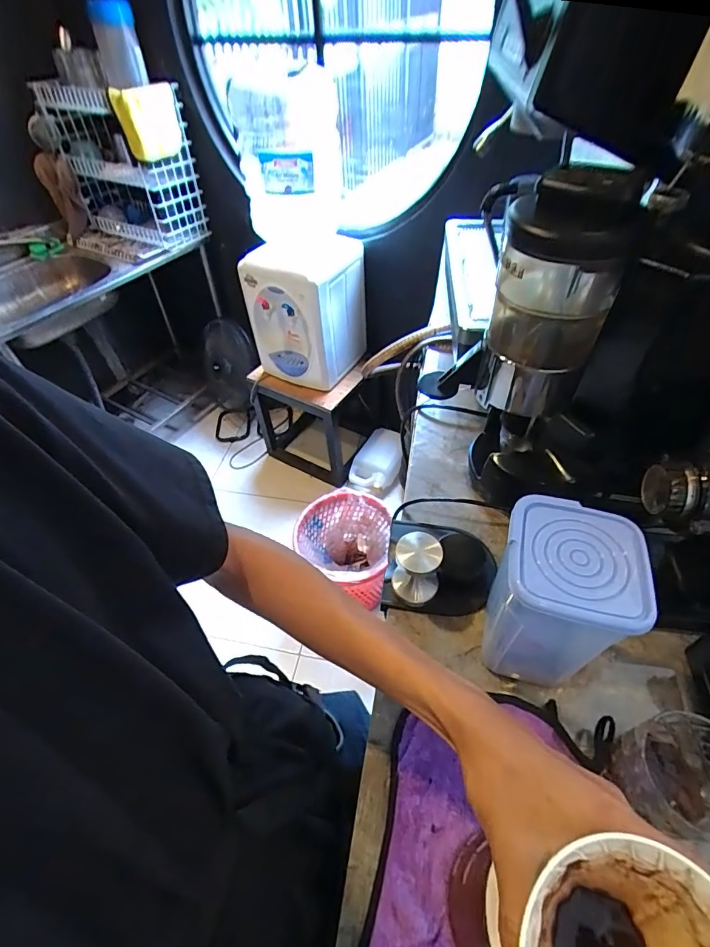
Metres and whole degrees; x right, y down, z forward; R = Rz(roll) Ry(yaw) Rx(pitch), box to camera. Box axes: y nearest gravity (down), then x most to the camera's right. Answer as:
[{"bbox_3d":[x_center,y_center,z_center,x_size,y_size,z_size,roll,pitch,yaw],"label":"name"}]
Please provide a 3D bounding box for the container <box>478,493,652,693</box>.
[{"bbox_3d":[0.179,0.134,0.408,0.108,0.194,0.124,14,51,15],"label":"container"}]

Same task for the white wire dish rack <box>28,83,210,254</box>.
[{"bbox_3d":[-0.776,-1.037,1.467,0.493,0.432,0.181,18,52,18],"label":"white wire dish rack"}]

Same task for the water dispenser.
[{"bbox_3d":[-0.155,-0.577,1.496,0.331,0.454,0.327,17,52,18],"label":"water dispenser"}]

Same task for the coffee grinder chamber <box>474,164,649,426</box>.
[{"bbox_3d":[0.203,-0.181,0.450,0.108,0.229,0.120,13,51,14],"label":"coffee grinder chamber"}]

